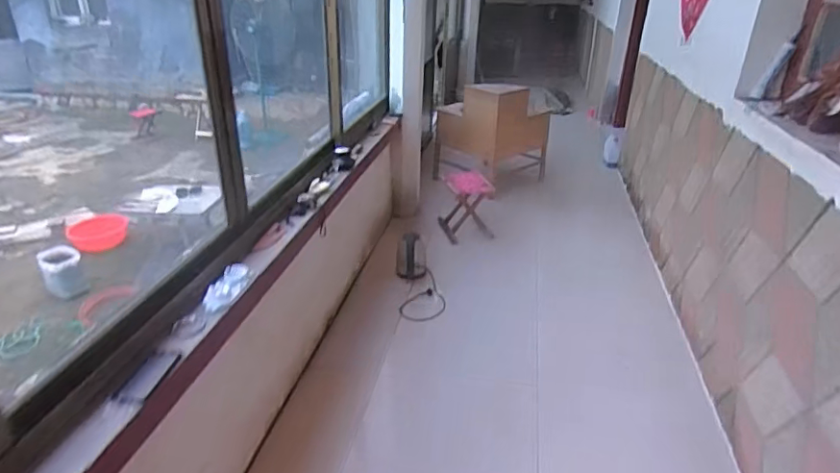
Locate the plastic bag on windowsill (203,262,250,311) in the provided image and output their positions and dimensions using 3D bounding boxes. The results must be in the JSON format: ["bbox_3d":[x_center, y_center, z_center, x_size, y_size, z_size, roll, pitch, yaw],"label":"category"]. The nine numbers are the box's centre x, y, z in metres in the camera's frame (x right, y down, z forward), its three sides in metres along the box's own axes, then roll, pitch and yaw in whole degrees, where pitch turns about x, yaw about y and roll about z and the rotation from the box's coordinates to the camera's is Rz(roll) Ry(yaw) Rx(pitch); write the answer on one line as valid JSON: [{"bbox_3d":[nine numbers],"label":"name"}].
[{"bbox_3d":[-0.496,0.127,1.374,0.064,0.040,0.195,5,28,10],"label":"plastic bag on windowsill"}]

